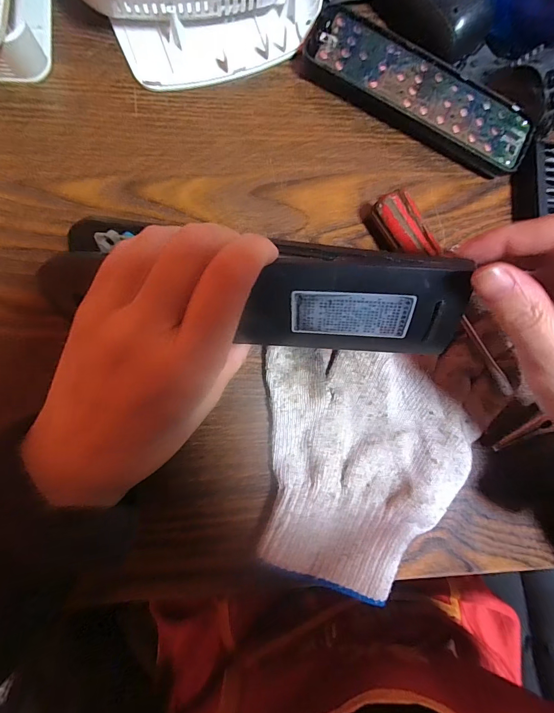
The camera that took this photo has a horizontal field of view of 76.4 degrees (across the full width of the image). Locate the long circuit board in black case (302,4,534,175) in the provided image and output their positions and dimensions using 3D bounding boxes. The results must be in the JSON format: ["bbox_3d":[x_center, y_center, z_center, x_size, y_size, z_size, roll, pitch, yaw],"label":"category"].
[{"bbox_3d":[0.092,-0.169,0.230,0.153,0.015,0.047,27,84,-5],"label":"long circuit board in black case"}]

